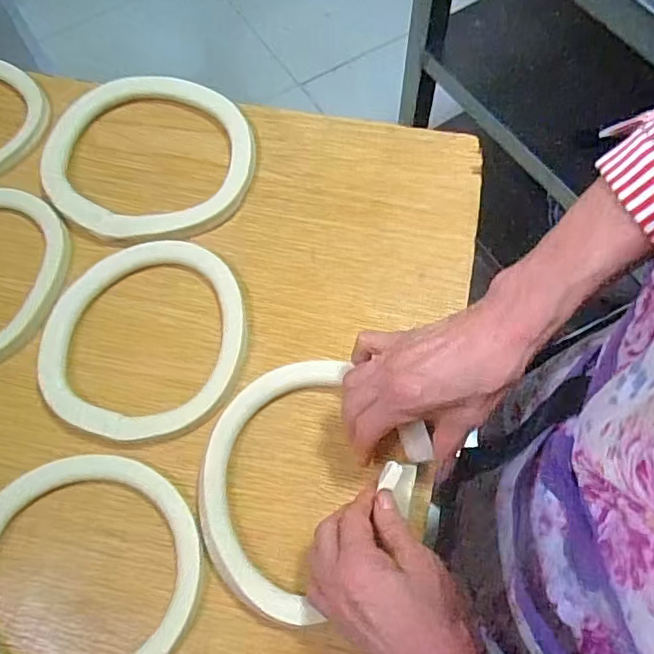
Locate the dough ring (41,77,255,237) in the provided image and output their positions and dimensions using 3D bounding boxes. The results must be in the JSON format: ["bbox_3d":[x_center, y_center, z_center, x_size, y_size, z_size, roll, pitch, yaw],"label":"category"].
[{"bbox_3d":[-0.166,-0.160,0.555,0.182,0.020,0.177,-1,67,2],"label":"dough ring"}]

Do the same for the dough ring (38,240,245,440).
[{"bbox_3d":[-0.152,0.006,0.488,0.159,0.012,0.171,-1,67,2],"label":"dough ring"}]

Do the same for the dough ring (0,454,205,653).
[{"bbox_3d":[-0.175,0.174,0.416,0.166,0.009,0.166,-1,67,2],"label":"dough ring"}]

